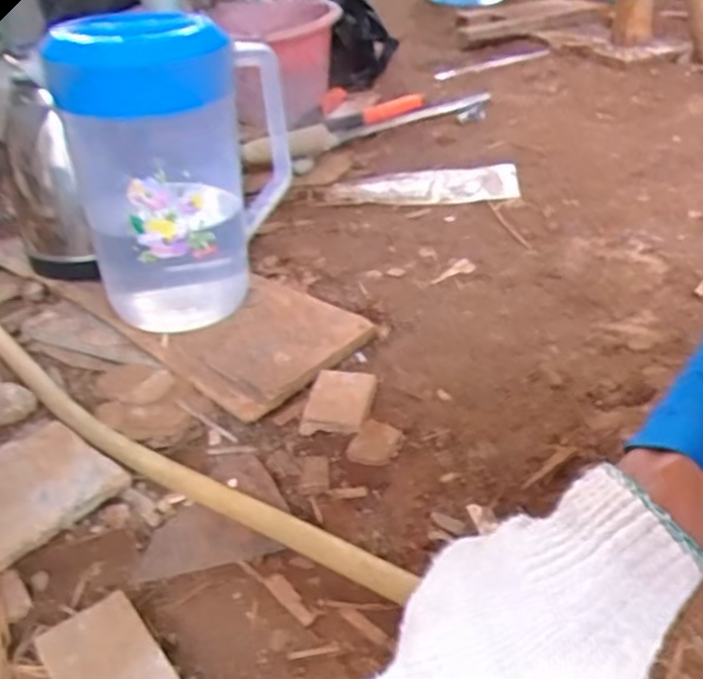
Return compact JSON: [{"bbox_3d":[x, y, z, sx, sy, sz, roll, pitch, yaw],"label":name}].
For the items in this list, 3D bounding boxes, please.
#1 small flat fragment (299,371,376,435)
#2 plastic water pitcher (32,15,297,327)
[{"bbox_3d":[-0.010,0.052,0.586,0.050,0.012,0.064,3,40,14],"label":"small flat fragment"},{"bbox_3d":[-0.172,-0.164,0.673,0.196,0.272,0.171,-16,36,-22],"label":"plastic water pitcher"}]

